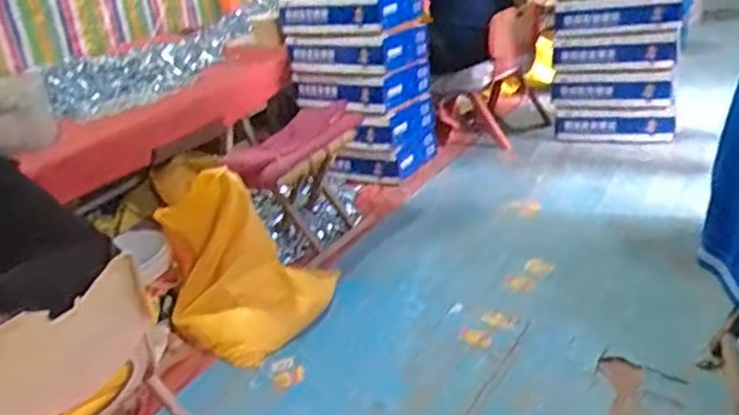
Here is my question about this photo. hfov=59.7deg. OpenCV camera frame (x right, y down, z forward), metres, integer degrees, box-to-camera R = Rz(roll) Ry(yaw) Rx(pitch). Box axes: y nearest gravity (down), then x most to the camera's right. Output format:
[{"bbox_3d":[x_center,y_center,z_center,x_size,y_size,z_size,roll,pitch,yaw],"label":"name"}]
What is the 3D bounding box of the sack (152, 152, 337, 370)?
[{"bbox_3d":[-0.295,0.102,1.510,0.377,0.445,0.288,-12,26,-8],"label":"sack"}]

